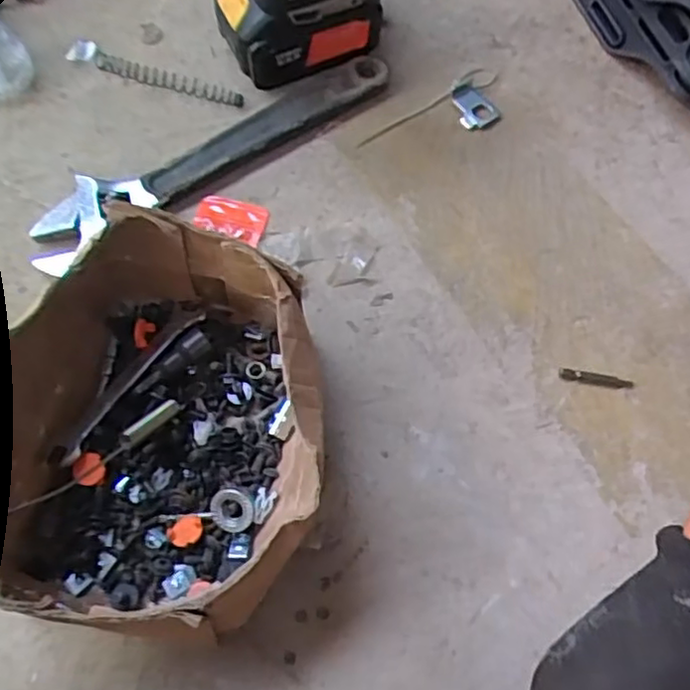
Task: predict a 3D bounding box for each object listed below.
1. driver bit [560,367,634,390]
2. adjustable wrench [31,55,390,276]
[{"bbox_3d":[0.168,0.023,0.454,0.050,0.004,0.009,9,68,1],"label":"driver bit"},{"bbox_3d":[-0.092,-0.142,0.497,0.291,0.017,0.055,-33,73,-15],"label":"adjustable wrench"}]

